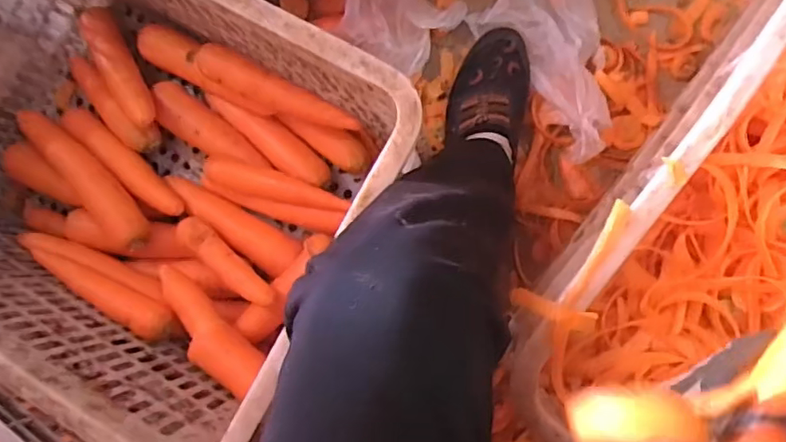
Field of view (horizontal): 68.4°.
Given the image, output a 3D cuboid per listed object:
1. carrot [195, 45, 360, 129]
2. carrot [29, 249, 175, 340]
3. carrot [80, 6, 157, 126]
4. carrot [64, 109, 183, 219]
[{"bbox_3d":[-0.123,-0.136,0.619,0.178,0.039,0.036,24,90,-11],"label":"carrot"},{"bbox_3d":[-0.307,0.071,0.605,0.167,0.035,0.035,26,90,8],"label":"carrot"},{"bbox_3d":[-0.323,-0.185,0.674,0.038,0.033,0.166,-31,83,5],"label":"carrot"},{"bbox_3d":[-0.317,-0.070,0.676,0.178,0.033,0.027,40,92,8],"label":"carrot"}]

